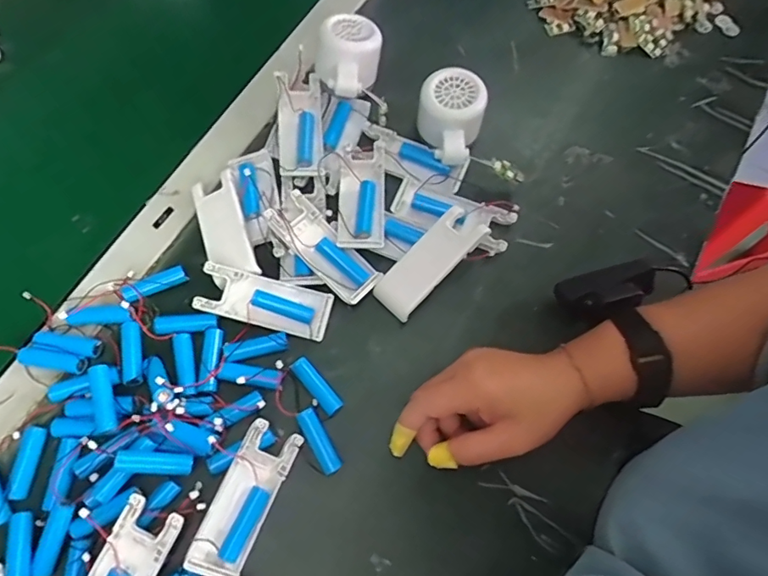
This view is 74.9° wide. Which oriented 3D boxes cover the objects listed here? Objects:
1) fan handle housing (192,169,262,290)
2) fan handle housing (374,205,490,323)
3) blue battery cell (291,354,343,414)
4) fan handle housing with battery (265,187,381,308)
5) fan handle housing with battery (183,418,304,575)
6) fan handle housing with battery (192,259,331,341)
[{"bbox_3d":[-0.137,-0.053,0.427,0.039,0.012,0.102,-18,71,-8],"label":"fan handle housing"},{"bbox_3d":[0.038,-0.022,0.421,0.041,0.021,0.103,44,91,13],"label":"fan handle housing"},{"bbox_3d":[-0.052,0.077,0.396,0.016,0.014,0.051,-39,75,-14],"label":"blue battery cell"},{"bbox_3d":[-0.050,-0.035,0.421,0.103,0.021,0.040,42,74,13],"label":"fan handle housing with battery"},{"bbox_3d":[-0.099,0.150,0.356,0.038,0.017,0.103,22,71,6],"label":"fan handle housing with battery"},{"bbox_3d":[-0.096,0.010,0.411,0.104,0.020,0.040,14,70,3],"label":"fan handle housing with battery"}]

